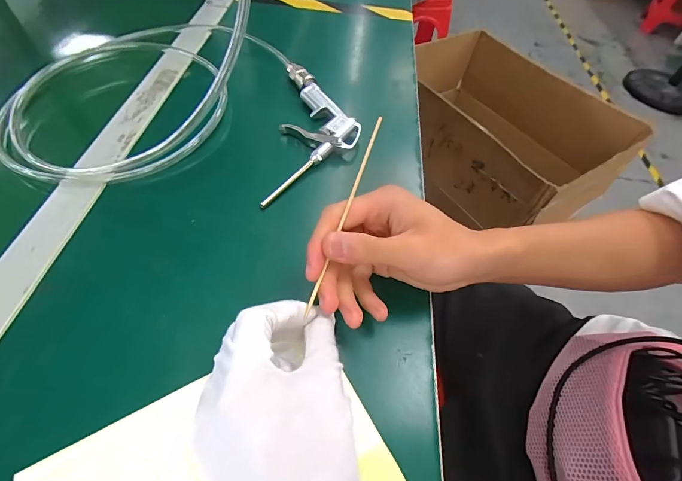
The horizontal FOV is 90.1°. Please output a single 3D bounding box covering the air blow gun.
[{"bbox_3d":[-0.025,-0.124,0.379,0.089,0.030,0.220,4,54,-2],"label":"air blow gun"}]

